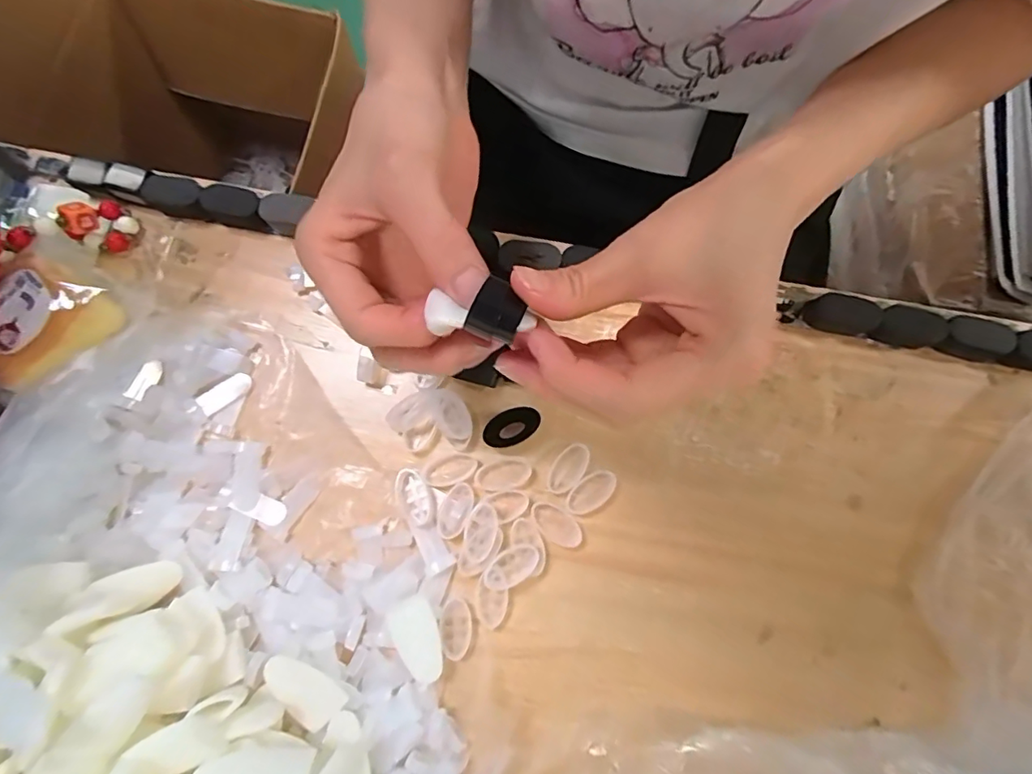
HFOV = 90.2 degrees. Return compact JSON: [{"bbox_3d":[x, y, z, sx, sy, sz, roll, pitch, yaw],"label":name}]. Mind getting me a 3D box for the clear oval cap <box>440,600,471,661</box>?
[{"bbox_3d":[-0.034,0.134,0.285,0.016,0.007,0.030,1,76,1],"label":"clear oval cap"}]

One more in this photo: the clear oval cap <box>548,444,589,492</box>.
[{"bbox_3d":[0.031,0.048,0.302,0.017,0.006,0.031,38,79,10],"label":"clear oval cap"}]

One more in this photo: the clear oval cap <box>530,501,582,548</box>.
[{"bbox_3d":[0.023,0.080,0.298,0.032,0.008,0.017,39,80,10],"label":"clear oval cap"}]

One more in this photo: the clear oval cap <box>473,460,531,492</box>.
[{"bbox_3d":[-0.008,0.052,0.303,0.033,0.005,0.017,-14,76,-3],"label":"clear oval cap"}]

